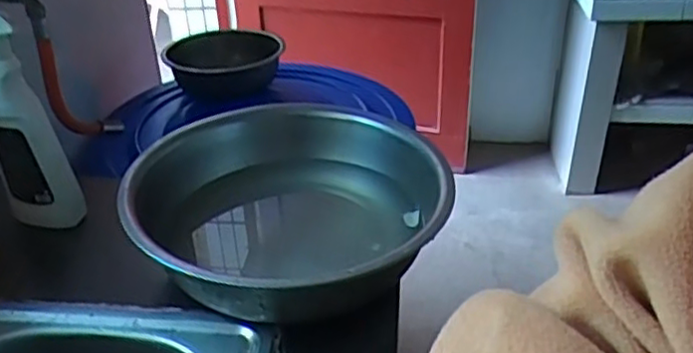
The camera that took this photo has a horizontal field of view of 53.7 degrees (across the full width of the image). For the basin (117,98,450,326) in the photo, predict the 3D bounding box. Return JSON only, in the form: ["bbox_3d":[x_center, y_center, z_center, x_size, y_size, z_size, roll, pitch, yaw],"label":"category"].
[{"bbox_3d":[-0.056,0.046,0.744,0.329,0.130,0.308,-2,32,1],"label":"basin"}]

